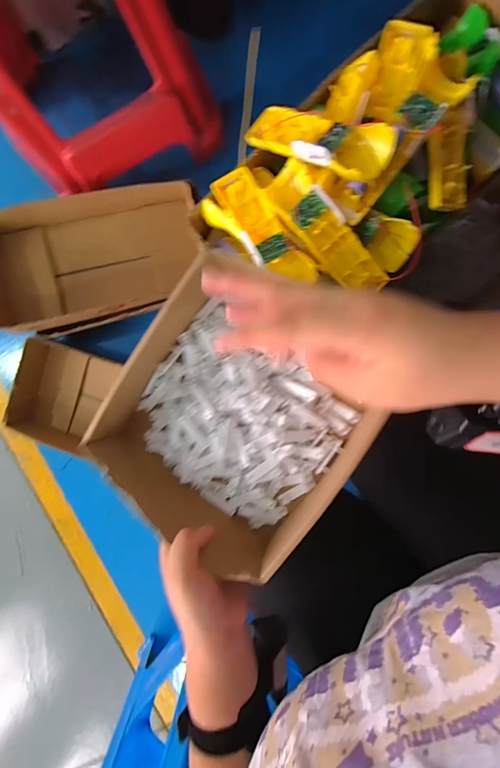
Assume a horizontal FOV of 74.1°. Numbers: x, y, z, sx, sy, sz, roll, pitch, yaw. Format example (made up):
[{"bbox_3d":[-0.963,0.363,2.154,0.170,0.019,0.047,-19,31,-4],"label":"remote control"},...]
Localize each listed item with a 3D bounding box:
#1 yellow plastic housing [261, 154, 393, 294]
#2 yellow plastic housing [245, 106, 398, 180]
[{"bbox_3d":[0.081,-0.161,0.355,0.047,0.023,0.158,-39,95,6],"label":"yellow plastic housing"},{"bbox_3d":[0.064,-0.246,0.334,0.161,0.024,0.051,39,98,28],"label":"yellow plastic housing"}]

